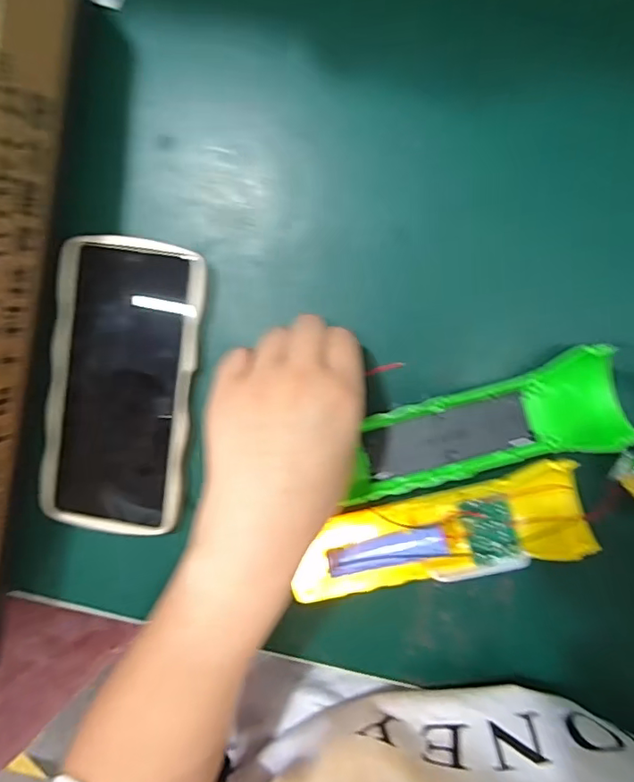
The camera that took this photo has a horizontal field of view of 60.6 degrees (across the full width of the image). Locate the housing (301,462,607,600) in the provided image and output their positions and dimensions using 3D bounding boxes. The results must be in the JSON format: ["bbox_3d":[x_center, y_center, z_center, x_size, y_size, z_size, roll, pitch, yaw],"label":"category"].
[{"bbox_3d":[0.065,0.079,0.295,0.157,0.025,0.049,-16,91,6],"label":"housing"}]

